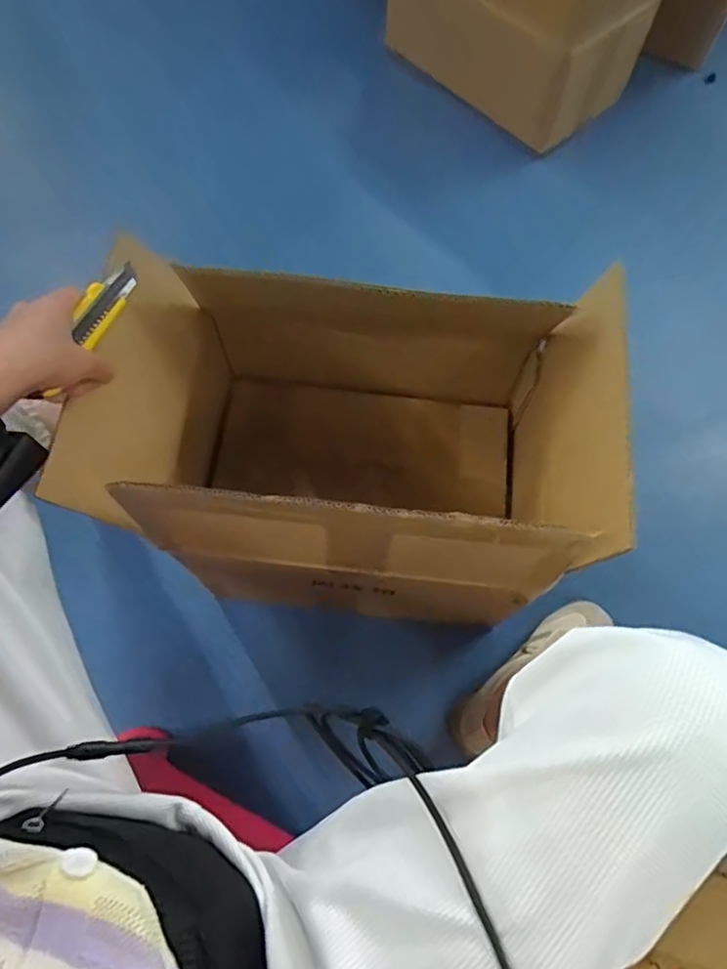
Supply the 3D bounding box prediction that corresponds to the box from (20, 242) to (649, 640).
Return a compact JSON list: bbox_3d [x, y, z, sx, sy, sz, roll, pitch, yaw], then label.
[{"bbox_3d":[-0.012,-0.048,0.638,0.440,0.301,0.290,3,69,1],"label":"box"}]

